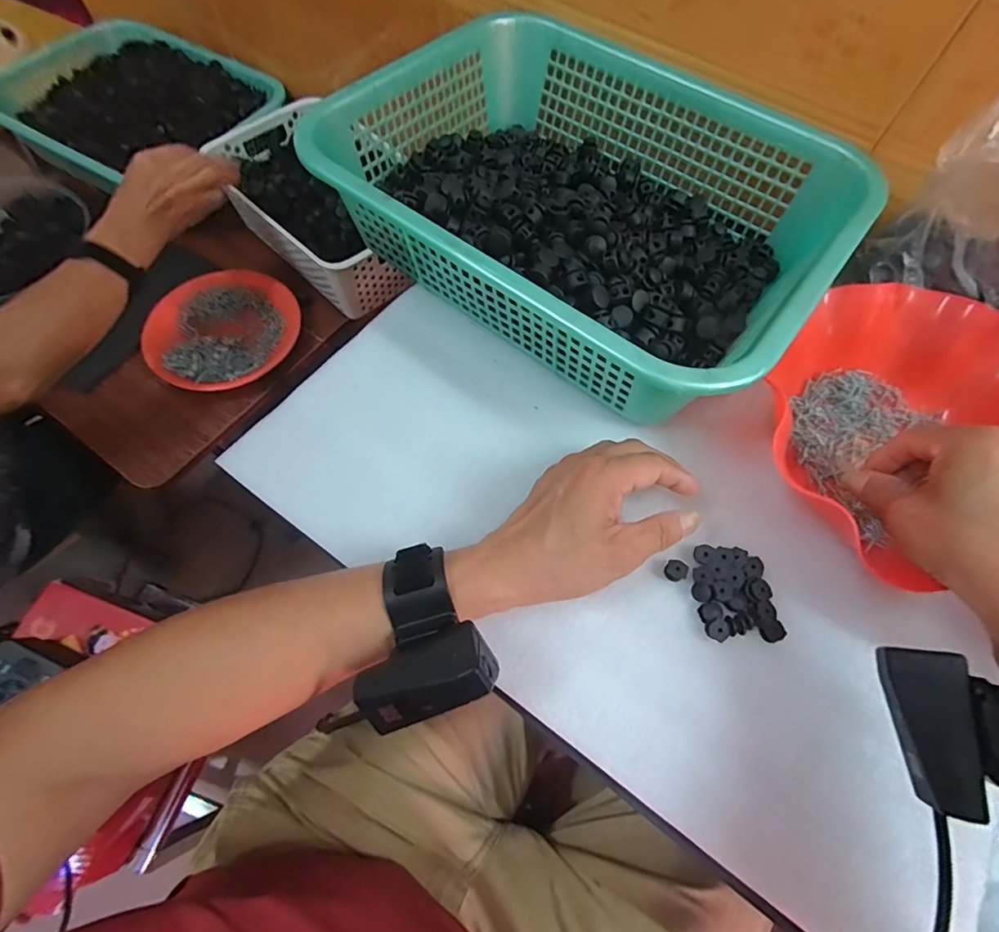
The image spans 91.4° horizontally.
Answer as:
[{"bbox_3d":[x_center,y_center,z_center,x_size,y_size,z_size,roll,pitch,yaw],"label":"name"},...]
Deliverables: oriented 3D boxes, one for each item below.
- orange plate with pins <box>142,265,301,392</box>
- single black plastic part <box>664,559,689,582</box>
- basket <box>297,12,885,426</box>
[{"bbox_3d":[-0.370,-0.188,0.656,0.188,0.036,0.190,0,66,-1],"label":"orange plate with pins"},{"bbox_3d":[0.119,0.070,0.326,0.014,0.005,0.014,0,66,-1],"label":"single black plastic part"},{"bbox_3d":[0.071,-0.221,0.403,0.385,0.095,0.293,40,71,15],"label":"basket"}]

